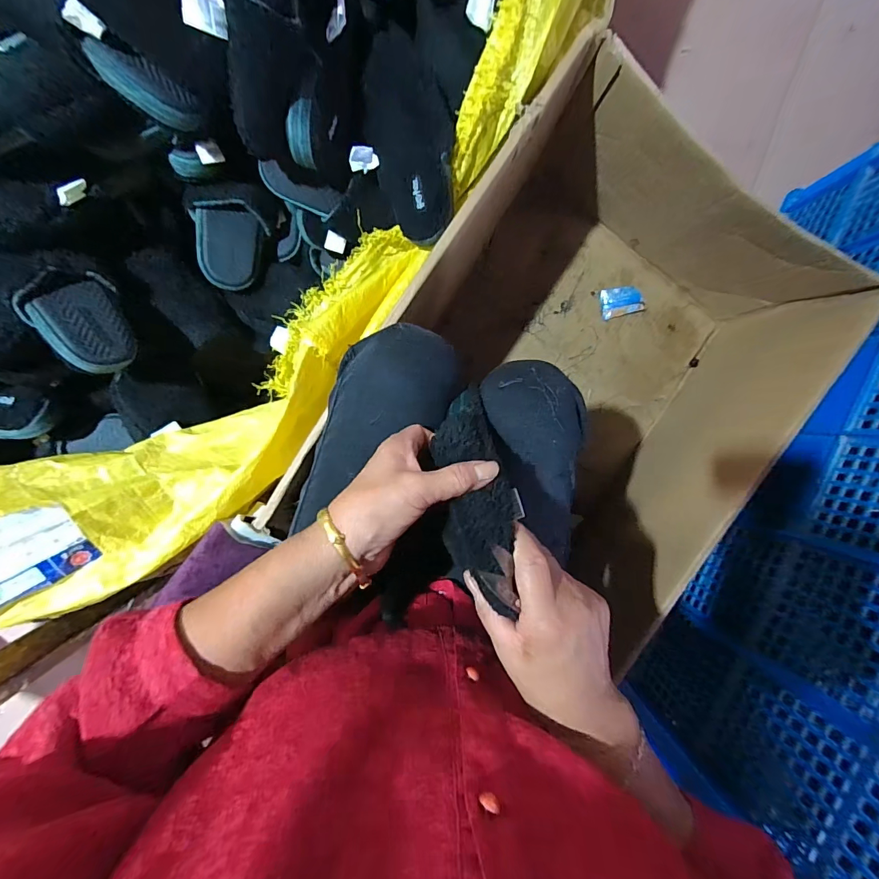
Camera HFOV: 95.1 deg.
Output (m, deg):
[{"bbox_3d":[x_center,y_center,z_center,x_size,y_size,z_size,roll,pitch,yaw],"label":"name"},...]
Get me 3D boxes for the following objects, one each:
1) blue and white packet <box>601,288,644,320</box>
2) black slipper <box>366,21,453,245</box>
[{"bbox_3d":[0.343,-0.260,0.749,0.077,0.024,0.053,-14,96,-5],"label":"blue and white packet"},{"bbox_3d":[-0.033,-0.353,0.475,0.090,0.057,0.219,-18,96,-4],"label":"black slipper"}]

